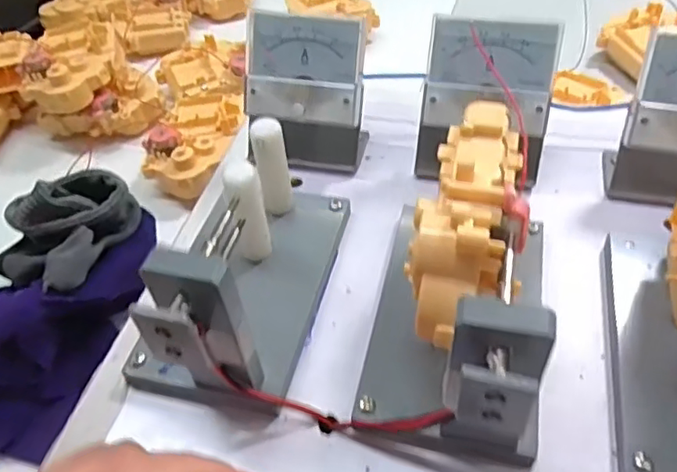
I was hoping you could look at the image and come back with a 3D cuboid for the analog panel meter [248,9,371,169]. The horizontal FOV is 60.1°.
[{"bbox_3d":[-0.018,-0.075,0.321,0.064,0.074,0.044,5,48,10],"label":"analog panel meter"}]

